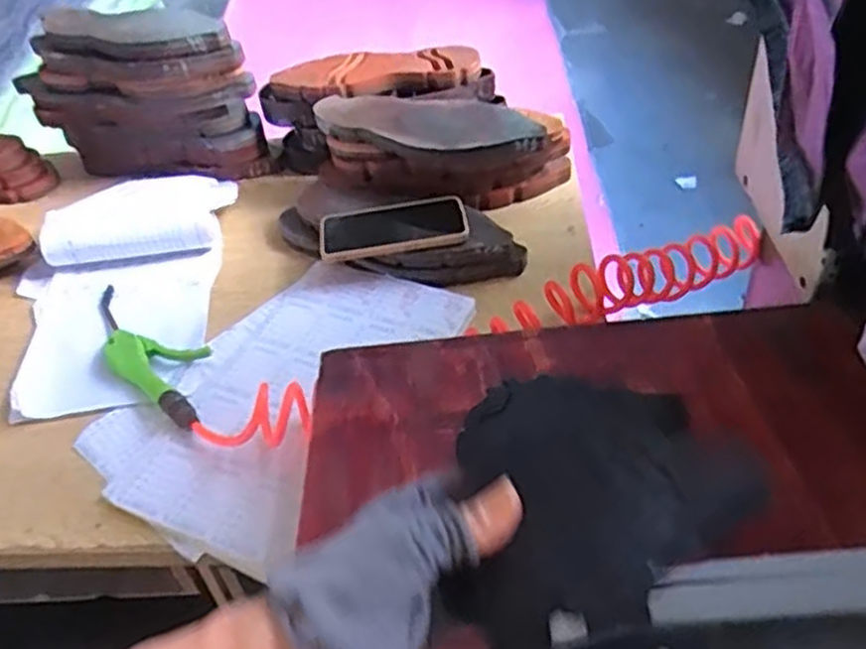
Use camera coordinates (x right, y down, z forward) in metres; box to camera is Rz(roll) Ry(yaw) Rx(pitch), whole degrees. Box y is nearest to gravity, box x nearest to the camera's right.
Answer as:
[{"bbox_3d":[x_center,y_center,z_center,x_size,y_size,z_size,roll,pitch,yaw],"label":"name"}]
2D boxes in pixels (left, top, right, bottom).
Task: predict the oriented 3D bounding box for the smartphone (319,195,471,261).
[{"bbox_3d":[-0.045,-0.108,0.829,0.161,0.014,0.085,-8,44,-1],"label":"smartphone"}]

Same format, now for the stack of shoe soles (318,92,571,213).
[{"bbox_3d":[0.009,-0.208,0.917,0.287,0.120,0.138,12,48,18],"label":"stack of shoe soles"}]

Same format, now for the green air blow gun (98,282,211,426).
[{"bbox_3d":[-0.294,0.026,0.771,0.252,0.022,0.074,28,55,31],"label":"green air blow gun"}]

